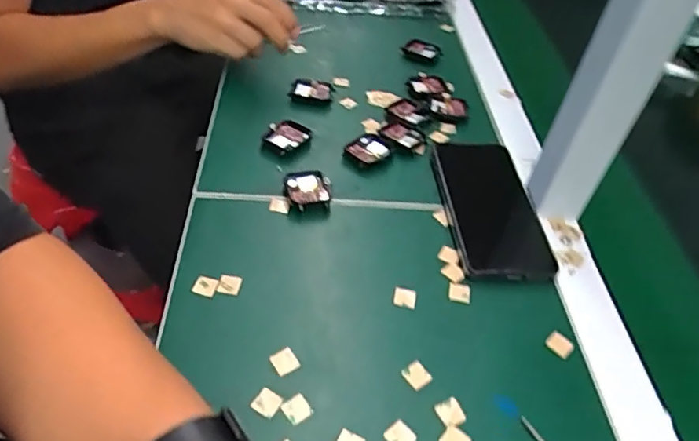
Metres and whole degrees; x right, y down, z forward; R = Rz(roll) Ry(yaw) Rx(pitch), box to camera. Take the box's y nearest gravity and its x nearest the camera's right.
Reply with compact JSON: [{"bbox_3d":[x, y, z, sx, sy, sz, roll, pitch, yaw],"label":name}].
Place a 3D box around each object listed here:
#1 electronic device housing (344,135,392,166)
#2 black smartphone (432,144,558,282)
[{"bbox_3d":[0.017,-0.069,0.529,0.037,0.008,0.037,-31,57,-34],"label":"electronic device housing"},{"bbox_3d":[0.128,-0.016,0.486,0.081,0.016,0.167,2,44,-8],"label":"black smartphone"}]

